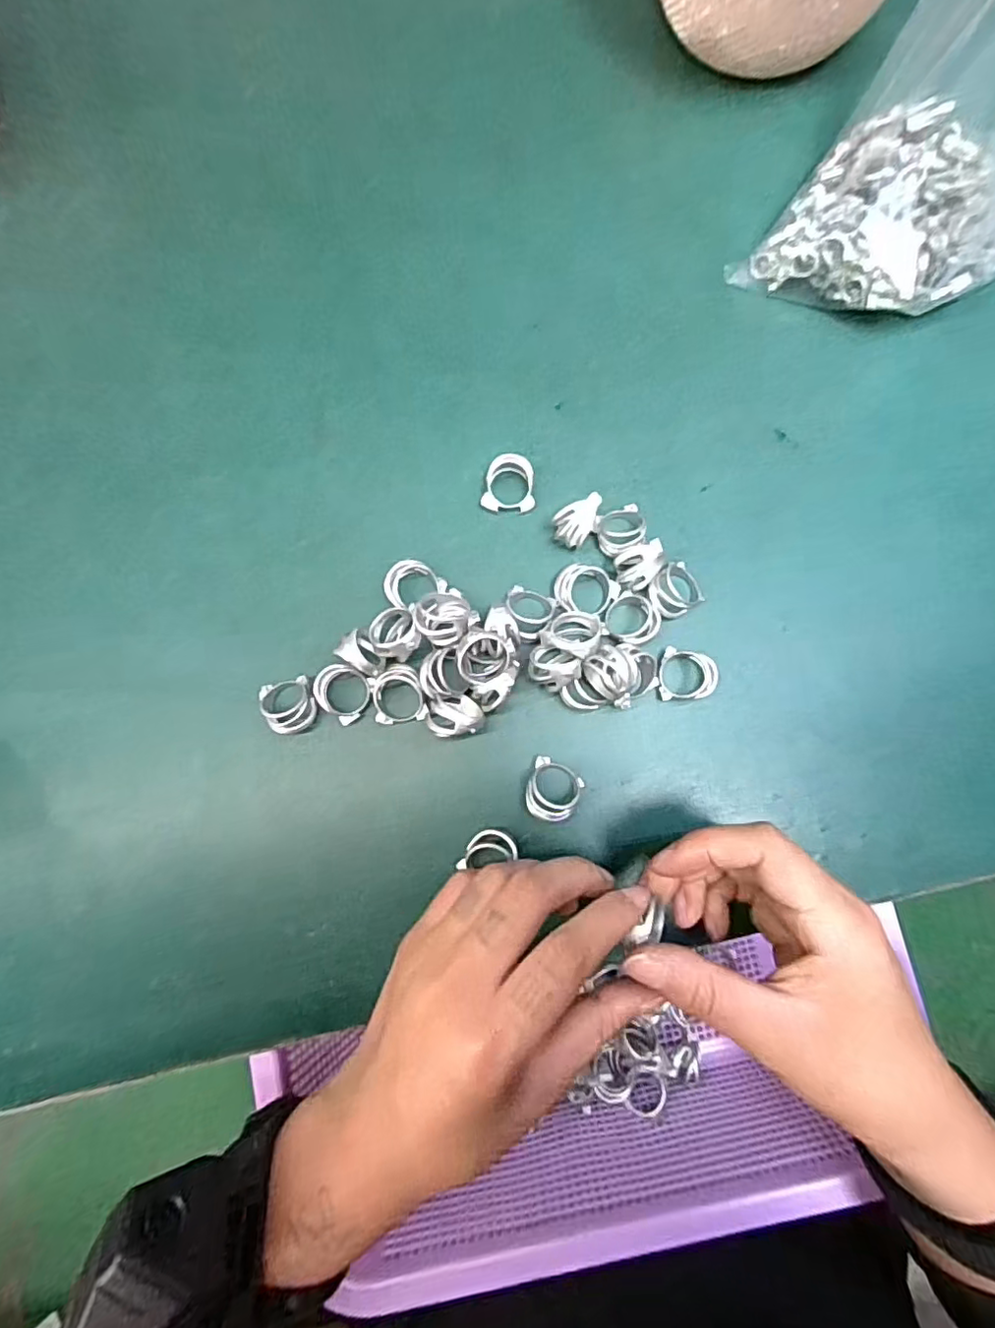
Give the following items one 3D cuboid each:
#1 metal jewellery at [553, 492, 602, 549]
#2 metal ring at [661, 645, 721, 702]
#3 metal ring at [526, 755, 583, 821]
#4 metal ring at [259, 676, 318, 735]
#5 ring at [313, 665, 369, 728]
[{"bbox_3d":[0.036,-0.062,0.264,0.023,0.023,0.014,-31,83,-2],"label":"metal jewellery"},{"bbox_3d":[0.082,0.004,0.256,0.022,0.014,0.023,0,83,2],"label":"metal ring"},{"bbox_3d":[0.024,0.054,0.251,0.023,0.012,0.023,0,83,2],"label":"metal ring"},{"bbox_3d":[-0.092,0.019,0.264,0.023,0.008,0.024,0,83,2],"label":"metal ring"},{"bbox_3d":[-0.069,0.012,0.261,0.023,0.012,0.024,0,83,2],"label":"ring"}]

